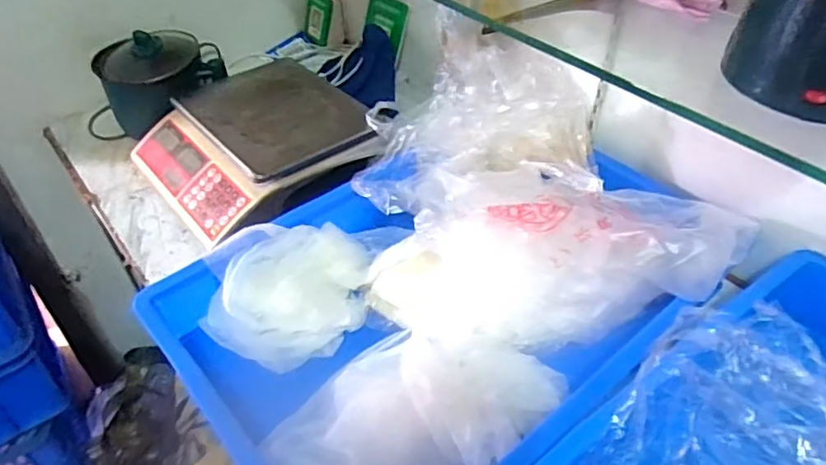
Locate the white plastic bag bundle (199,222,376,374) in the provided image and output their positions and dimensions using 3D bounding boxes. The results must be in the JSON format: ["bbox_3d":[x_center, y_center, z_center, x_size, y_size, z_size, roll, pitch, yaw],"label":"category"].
[{"bbox_3d":[-0.146,0.065,0.700,0.193,0.083,0.162,-7,43,-6],"label":"white plastic bag bundle"}]

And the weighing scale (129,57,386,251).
[{"bbox_3d":[-0.244,-0.138,0.893,0.289,0.119,0.312,-29,49,-27],"label":"weighing scale"}]

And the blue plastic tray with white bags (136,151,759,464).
[{"bbox_3d":[0.036,0.059,0.662,0.548,0.152,0.402,-30,50,-27],"label":"blue plastic tray with white bags"}]

